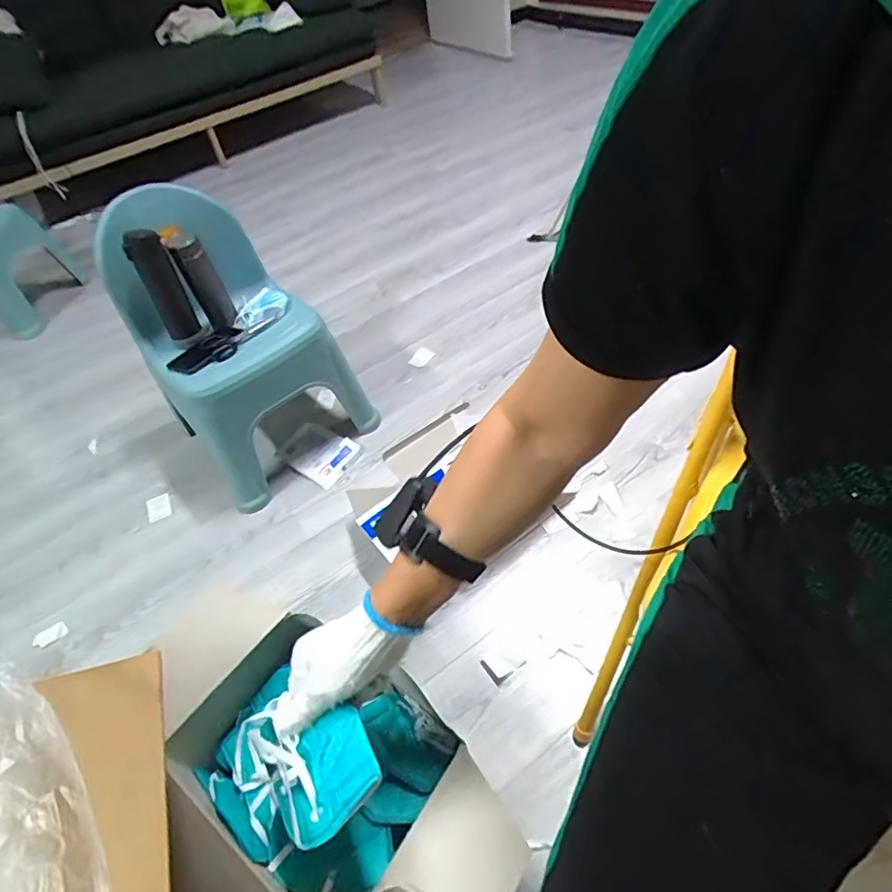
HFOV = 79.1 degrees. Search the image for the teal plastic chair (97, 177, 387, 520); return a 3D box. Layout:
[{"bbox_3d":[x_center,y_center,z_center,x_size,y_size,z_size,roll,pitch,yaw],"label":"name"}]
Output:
[{"bbox_3d":[-0.458,-0.225,1.178,0.360,0.545,0.385,-39,54,-23],"label":"teal plastic chair"}]

